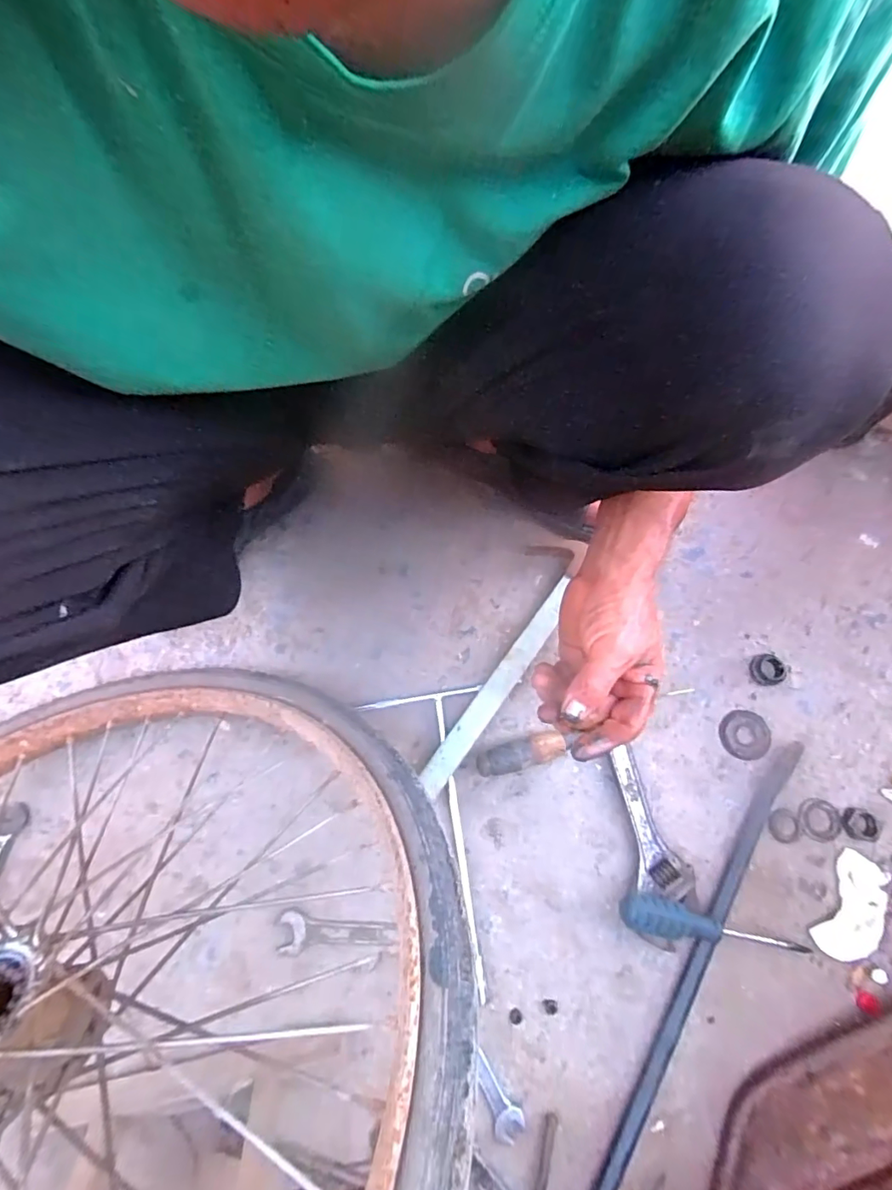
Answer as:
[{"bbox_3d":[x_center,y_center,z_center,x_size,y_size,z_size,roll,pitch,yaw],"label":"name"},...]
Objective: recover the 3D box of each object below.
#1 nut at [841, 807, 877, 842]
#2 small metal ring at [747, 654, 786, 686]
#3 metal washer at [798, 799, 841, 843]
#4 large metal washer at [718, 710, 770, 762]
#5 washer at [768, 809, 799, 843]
[{"bbox_3d":[0.423,0.235,0.507,0.032,0.008,0.030,13,73,6],"label":"nut"},{"bbox_3d":[0.358,0.084,0.552,0.038,0.009,0.034,-9,72,-1],"label":"small metal ring"},{"bbox_3d":[0.386,0.233,0.512,0.039,0.006,0.041,17,73,7],"label":"metal washer"},{"bbox_3d":[0.324,0.152,0.536,0.053,0.005,0.051,15,73,6],"label":"large metal washer"},{"bbox_3d":[0.348,0.238,0.511,0.030,0.004,0.032,19,74,8],"label":"washer"}]

